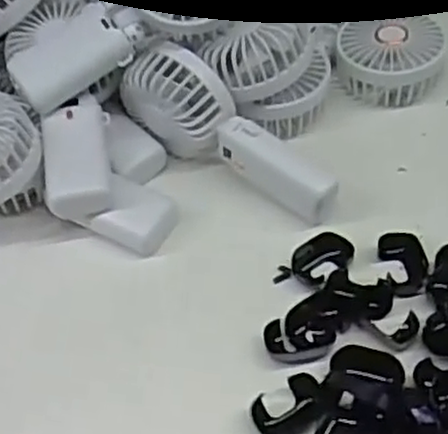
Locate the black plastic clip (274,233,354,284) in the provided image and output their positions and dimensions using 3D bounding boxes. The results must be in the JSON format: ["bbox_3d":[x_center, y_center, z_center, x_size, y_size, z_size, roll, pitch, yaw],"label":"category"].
[{"bbox_3d":[0.060,0.029,0.481,0.050,0.015,0.028,-30,53,-19],"label":"black plastic clip"}]

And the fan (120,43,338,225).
[{"bbox_3d":[0.002,-0.055,0.519,0.177,0.081,0.043,35,60,13],"label":"fan"}]

